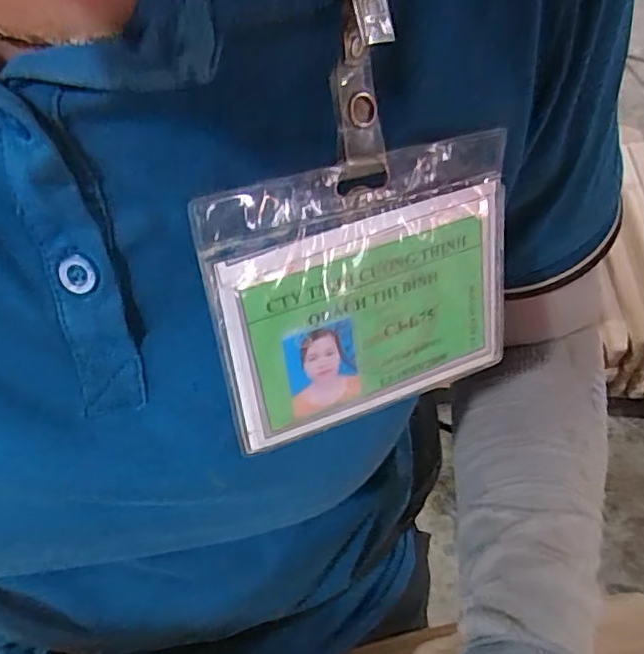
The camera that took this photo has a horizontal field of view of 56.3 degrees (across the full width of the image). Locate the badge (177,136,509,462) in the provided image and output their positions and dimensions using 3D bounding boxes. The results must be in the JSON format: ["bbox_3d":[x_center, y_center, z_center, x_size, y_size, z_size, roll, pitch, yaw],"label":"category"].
[{"bbox_3d":[0.014,-0.010,0.184,0.095,0.081,0.004,-17,27,-18],"label":"badge"}]

